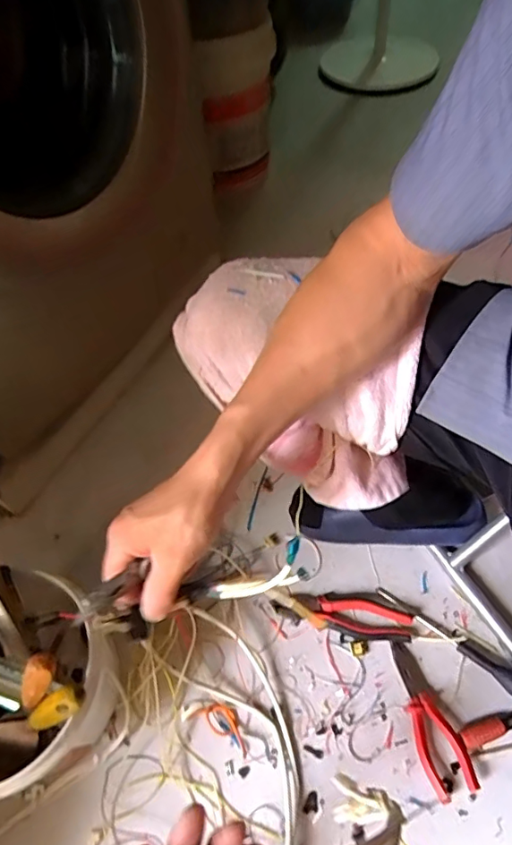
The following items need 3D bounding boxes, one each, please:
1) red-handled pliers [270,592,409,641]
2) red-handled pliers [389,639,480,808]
[{"bbox_3d":[0.118,0.263,0.715,0.183,0.024,0.060,6,55,10],"label":"red-handled pliers"},{"bbox_3d":[0.208,0.361,0.636,0.055,0.023,0.171,-18,54,-7],"label":"red-handled pliers"}]

